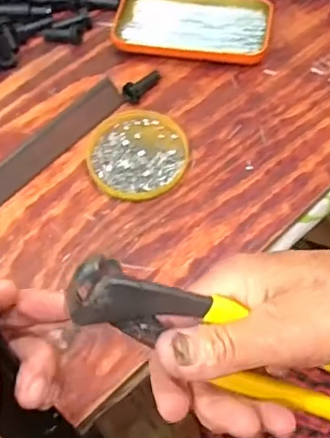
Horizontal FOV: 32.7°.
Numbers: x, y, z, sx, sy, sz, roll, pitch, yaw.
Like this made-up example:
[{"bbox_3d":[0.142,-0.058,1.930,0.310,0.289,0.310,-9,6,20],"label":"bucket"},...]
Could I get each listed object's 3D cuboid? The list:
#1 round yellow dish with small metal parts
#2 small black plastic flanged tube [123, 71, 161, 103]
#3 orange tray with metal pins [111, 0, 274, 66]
[{"bbox_3d":[-0.023,-0.056,0.475,0.081,0.010,0.087,-1,61,2],"label":"round yellow dish with small metal parts"},{"bbox_3d":[-0.019,-0.122,0.505,0.042,0.015,0.014,-42,67,-18],"label":"small black plastic flanged tube"},{"bbox_3d":[0.027,-0.185,0.537,0.144,0.019,0.075,9,62,7],"label":"orange tray with metal pins"}]

